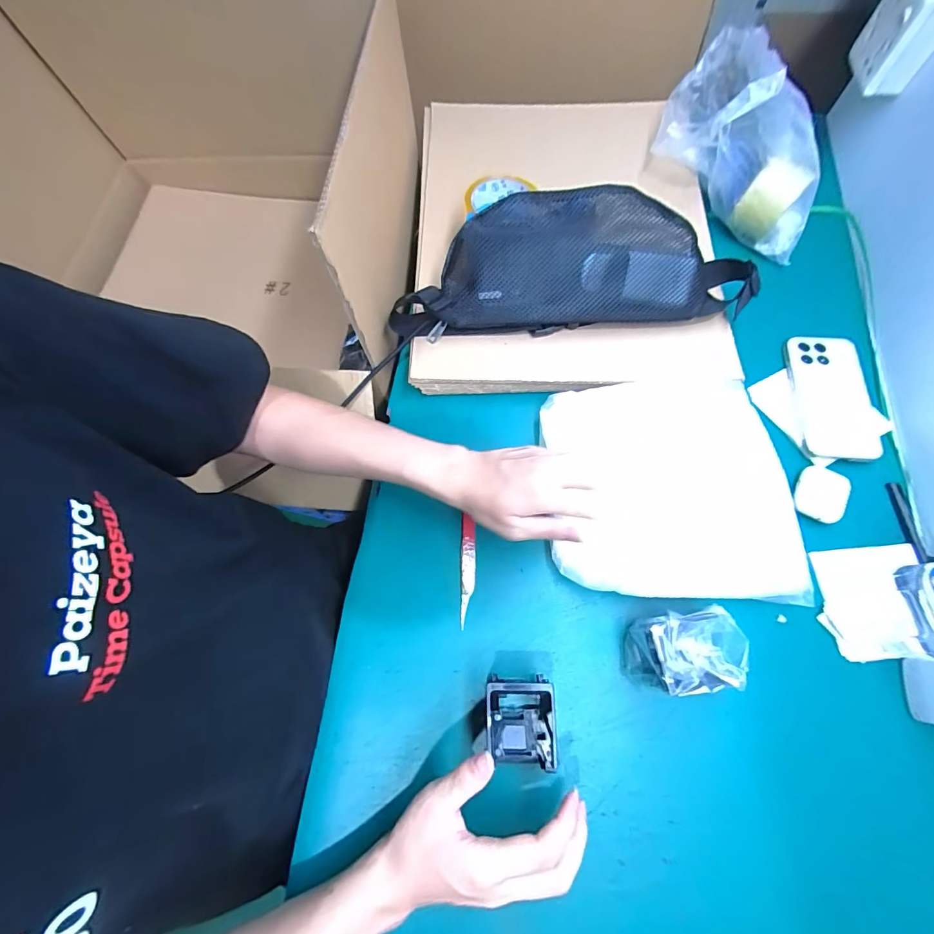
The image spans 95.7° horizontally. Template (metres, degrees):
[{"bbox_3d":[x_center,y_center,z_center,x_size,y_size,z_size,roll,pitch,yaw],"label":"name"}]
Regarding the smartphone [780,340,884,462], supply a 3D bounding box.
[{"bbox_3d":[0.421,-0.082,0.488,0.077,0.005,0.155,0,70,10],"label":"smartphone"}]

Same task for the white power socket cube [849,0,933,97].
[{"bbox_3d":[0.508,-0.513,0.495,0.046,0.093,0.092,4,70,5],"label":"white power socket cube"}]

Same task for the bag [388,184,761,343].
[{"bbox_3d":[0.116,-0.232,0.476,0.413,0.080,0.147,-3,100,3],"label":"bag"}]

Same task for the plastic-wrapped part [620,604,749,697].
[{"bbox_3d":[0.193,0.166,0.383,0.088,0.078,0.063,-8,69,-1],"label":"plastic-wrapped part"}]

